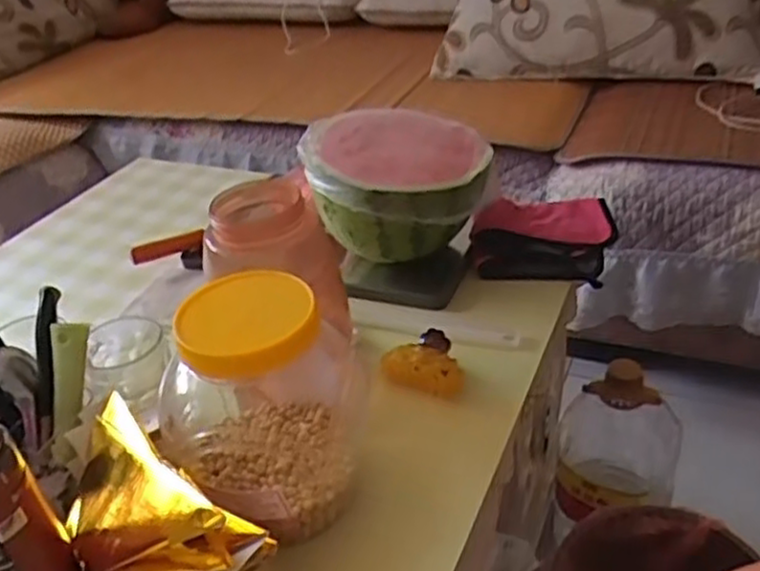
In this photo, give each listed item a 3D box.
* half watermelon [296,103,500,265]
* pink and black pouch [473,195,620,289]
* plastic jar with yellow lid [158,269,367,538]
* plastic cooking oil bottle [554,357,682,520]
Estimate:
[{"bbox_3d":[0.021,-0.114,0.809,0.202,0.116,0.174,0,34,10],"label":"half watermelon"},{"bbox_3d":[0.194,-0.060,0.858,0.159,0.050,0.142,3,35,14],"label":"pink and black pouch"},{"bbox_3d":[-0.089,0.088,0.543,0.134,0.189,0.134,-5,33,3],"label":"plastic jar with yellow lid"},{"bbox_3d":[0.322,0.226,0.976,0.157,0.280,0.151,4,35,15],"label":"plastic cooking oil bottle"}]

